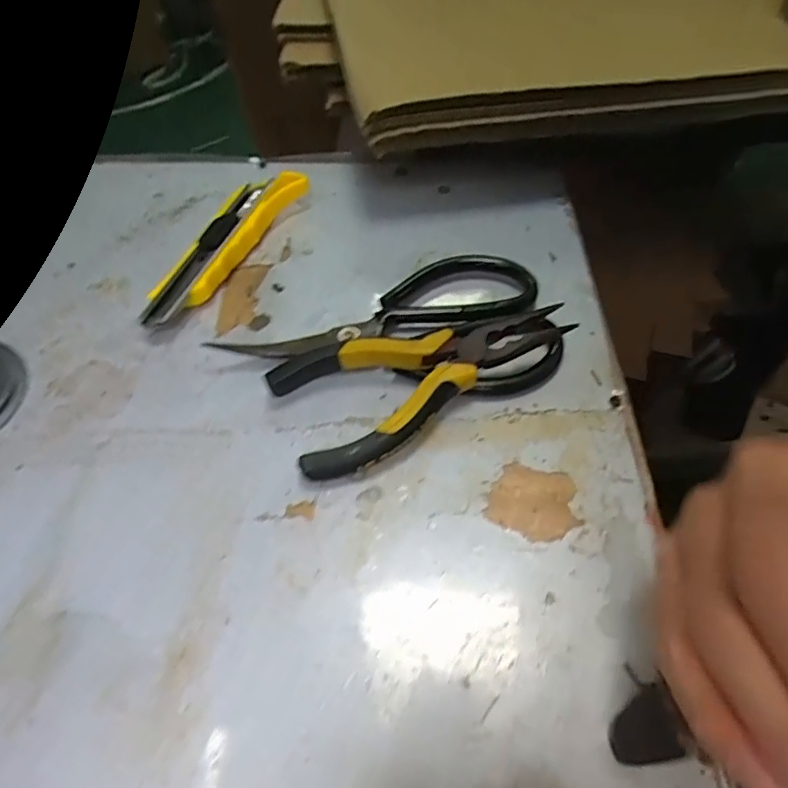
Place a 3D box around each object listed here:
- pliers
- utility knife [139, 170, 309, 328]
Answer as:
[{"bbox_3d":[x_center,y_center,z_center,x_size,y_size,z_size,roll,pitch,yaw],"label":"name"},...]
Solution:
[{"bbox_3d":[0.012,-0.014,0.287,0.149,0.026,0.068,-28,58,-17],"label":"pliers"},{"bbox_3d":[-0.109,-0.095,0.355,0.037,0.020,0.152,22,58,17],"label":"utility knife"}]

